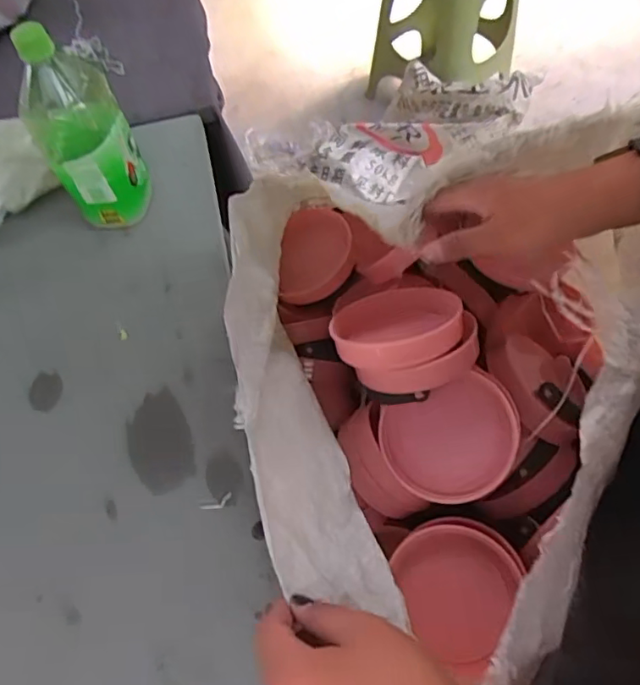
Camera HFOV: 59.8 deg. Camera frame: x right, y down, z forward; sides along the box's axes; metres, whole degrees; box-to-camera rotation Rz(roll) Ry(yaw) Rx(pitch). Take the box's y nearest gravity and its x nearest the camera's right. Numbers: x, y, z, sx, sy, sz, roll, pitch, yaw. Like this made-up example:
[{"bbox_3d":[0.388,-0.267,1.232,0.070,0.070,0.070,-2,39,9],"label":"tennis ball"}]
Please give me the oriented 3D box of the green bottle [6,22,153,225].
[{"bbox_3d":[-0.254,-0.218,0.609,0.093,0.218,0.097,-29,64,-15],"label":"green bottle"}]

